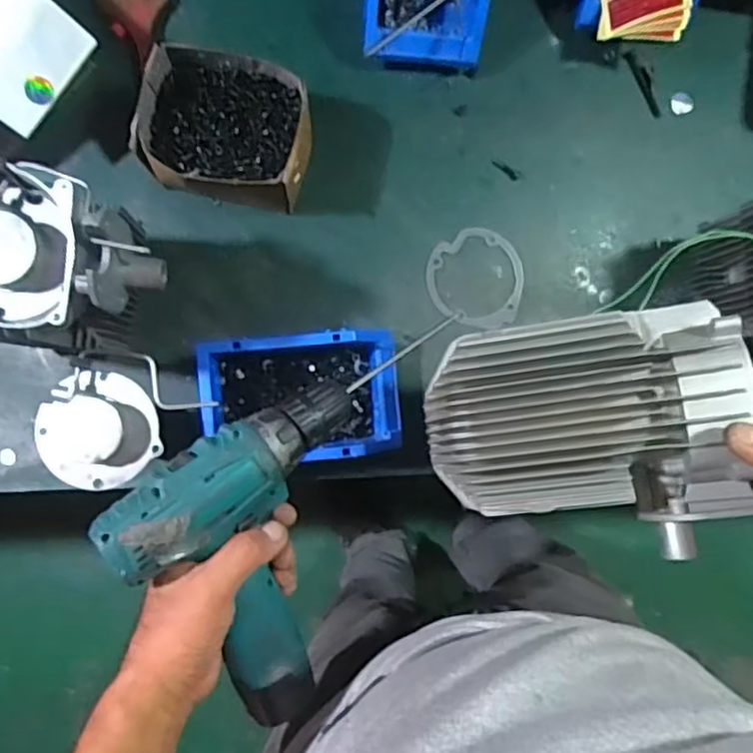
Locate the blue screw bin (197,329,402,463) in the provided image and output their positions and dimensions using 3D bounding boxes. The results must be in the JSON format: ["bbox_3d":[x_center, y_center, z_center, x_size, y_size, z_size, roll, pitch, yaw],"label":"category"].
[{"bbox_3d":[-0.067,0.019,0.606,0.177,0.076,0.112,-4,88,-4],"label":"blue screw bin"}]

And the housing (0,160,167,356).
[{"bbox_3d":[-0.244,-0.081,0.477,0.162,0.110,0.127,13,87,-3],"label":"housing"}]

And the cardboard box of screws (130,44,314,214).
[{"bbox_3d":[-0.136,-0.225,0.605,0.148,0.087,0.120,10,88,-3],"label":"cardboard box of screws"}]

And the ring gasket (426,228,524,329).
[{"bbox_3d":[0.102,-0.102,0.657,0.101,0.005,0.100,0,88,-3],"label":"ring gasket"}]

